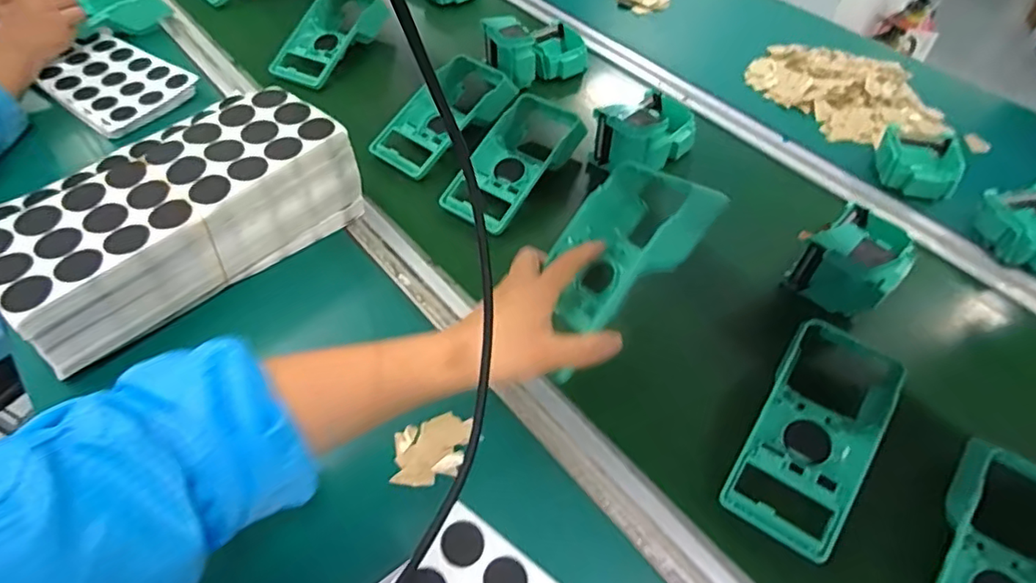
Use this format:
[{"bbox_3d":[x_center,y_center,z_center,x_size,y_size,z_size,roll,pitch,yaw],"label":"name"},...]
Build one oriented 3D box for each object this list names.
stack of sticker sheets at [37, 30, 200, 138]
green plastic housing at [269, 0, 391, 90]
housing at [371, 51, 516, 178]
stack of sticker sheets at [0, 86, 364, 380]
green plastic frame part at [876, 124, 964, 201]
[{"bbox_3d":[-0.521,-0.270,0.736,0.210,0.019,0.124,30,59,20],"label":"stack of sticker sheets"},{"bbox_3d":[-0.258,-0.360,0.808,0.098,0.054,0.197,23,57,16],"label":"green plastic housing"},{"bbox_3d":[-0.090,-0.209,0.693,0.100,0.062,0.174,35,61,23],"label":"housing"},{"bbox_3d":[-0.305,-0.067,0.534,0.126,0.090,0.300,37,61,24],"label":"stack of sticker sheets"},{"bbox_3d":[0.448,-0.143,0.647,0.080,0.040,0.080,15,55,11],"label":"green plastic frame part"}]

